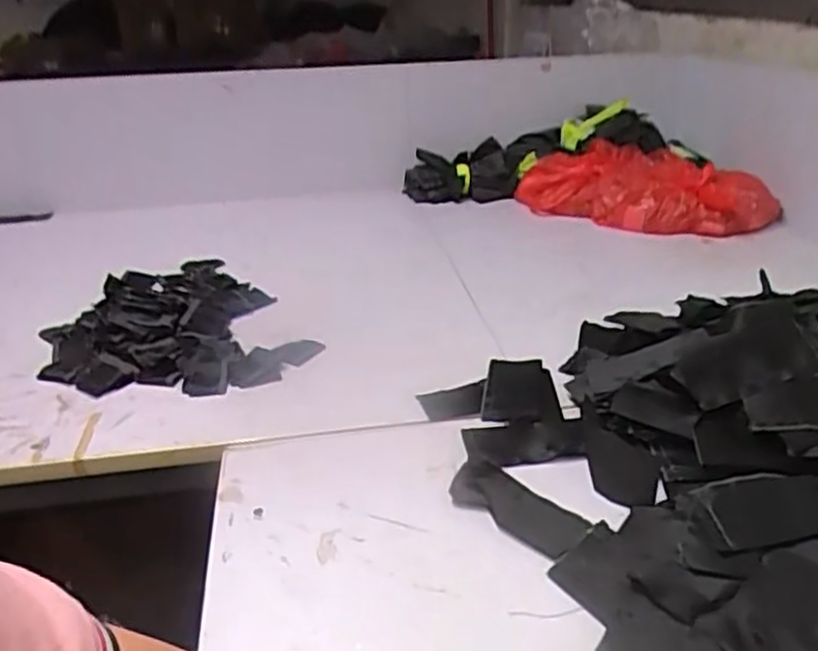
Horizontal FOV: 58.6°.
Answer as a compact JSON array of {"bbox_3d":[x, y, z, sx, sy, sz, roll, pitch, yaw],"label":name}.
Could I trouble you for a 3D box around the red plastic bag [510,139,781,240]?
[{"bbox_3d":[0.398,-0.242,1.290,0.178,0.098,0.429,-22,31,-37],"label":"red plastic bag"}]

